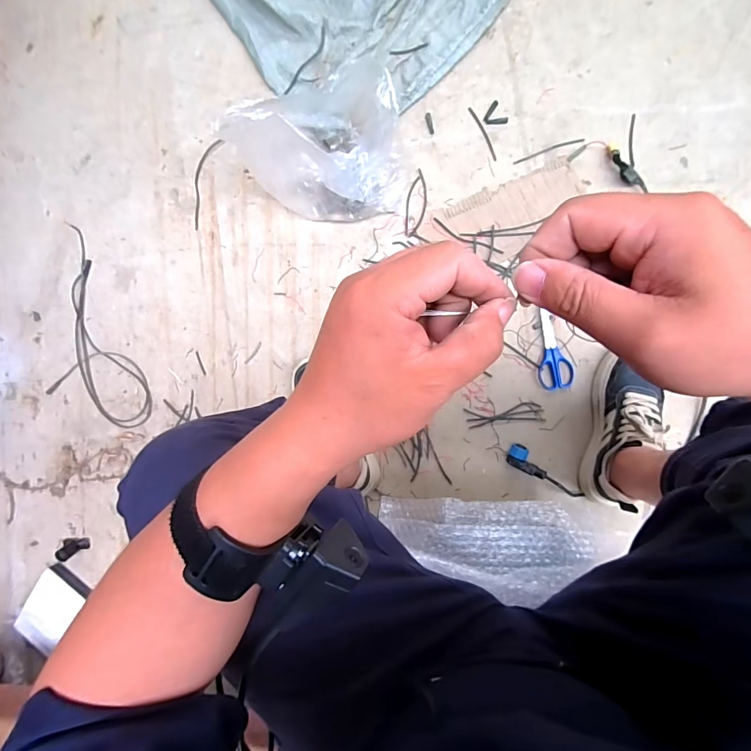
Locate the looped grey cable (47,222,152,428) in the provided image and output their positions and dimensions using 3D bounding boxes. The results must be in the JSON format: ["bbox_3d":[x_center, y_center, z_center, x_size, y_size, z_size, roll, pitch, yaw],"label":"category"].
[{"bbox_3d":[-0.640,-0.081,0.848,0.213,0.011,0.448,-23,87,7],"label":"looped grey cable"}]

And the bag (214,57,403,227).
[{"bbox_3d":[-0.071,-0.385,0.660,0.231,0.233,0.221,38,94,6],"label":"bag"}]

